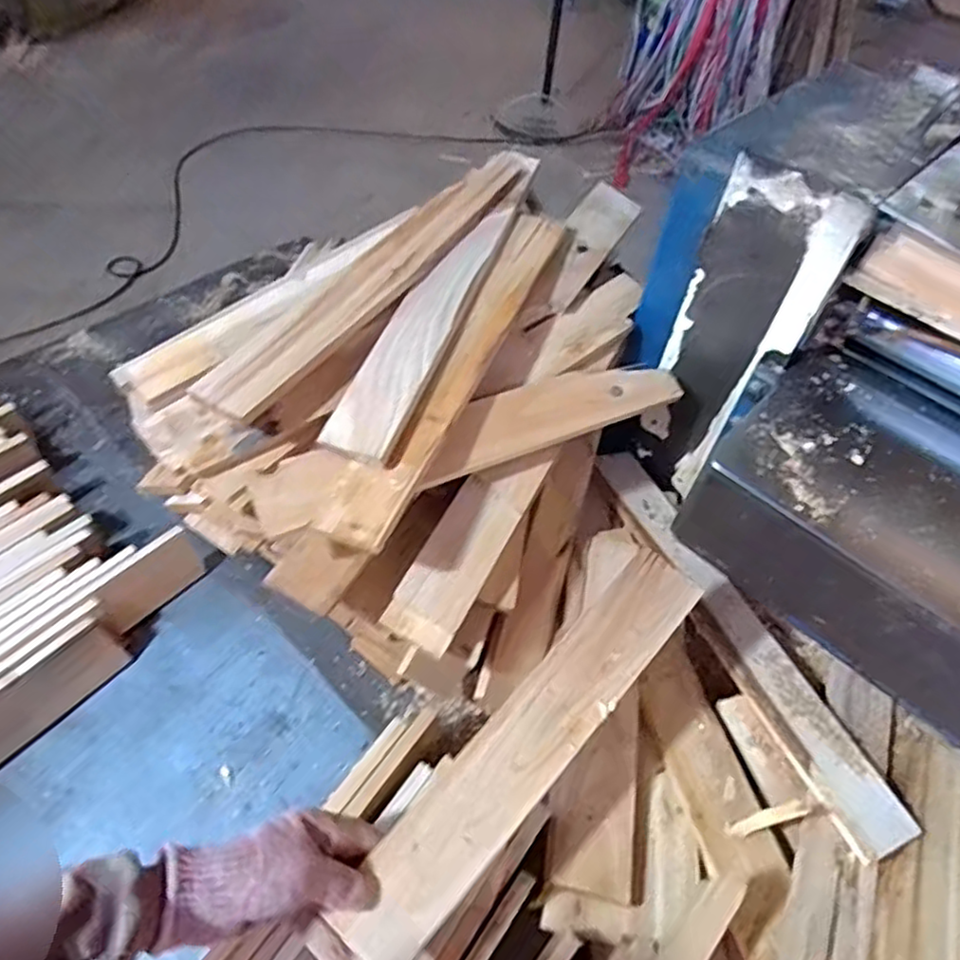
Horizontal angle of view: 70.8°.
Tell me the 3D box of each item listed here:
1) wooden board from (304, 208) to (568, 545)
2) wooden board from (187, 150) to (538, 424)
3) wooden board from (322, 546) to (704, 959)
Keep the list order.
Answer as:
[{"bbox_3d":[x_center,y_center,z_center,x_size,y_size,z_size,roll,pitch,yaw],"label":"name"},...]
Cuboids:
[{"bbox_3d":[-0.017,-0.128,0.697,0.064,0.020,0.473,25,59,8],"label":"wooden board"},{"bbox_3d":[-0.094,-0.240,0.752,0.069,0.017,0.518,38,63,8],"label":"wooden board"},{"bbox_3d":[0.045,0.203,0.543,0.068,0.013,0.382,37,65,21],"label":"wooden board"}]

